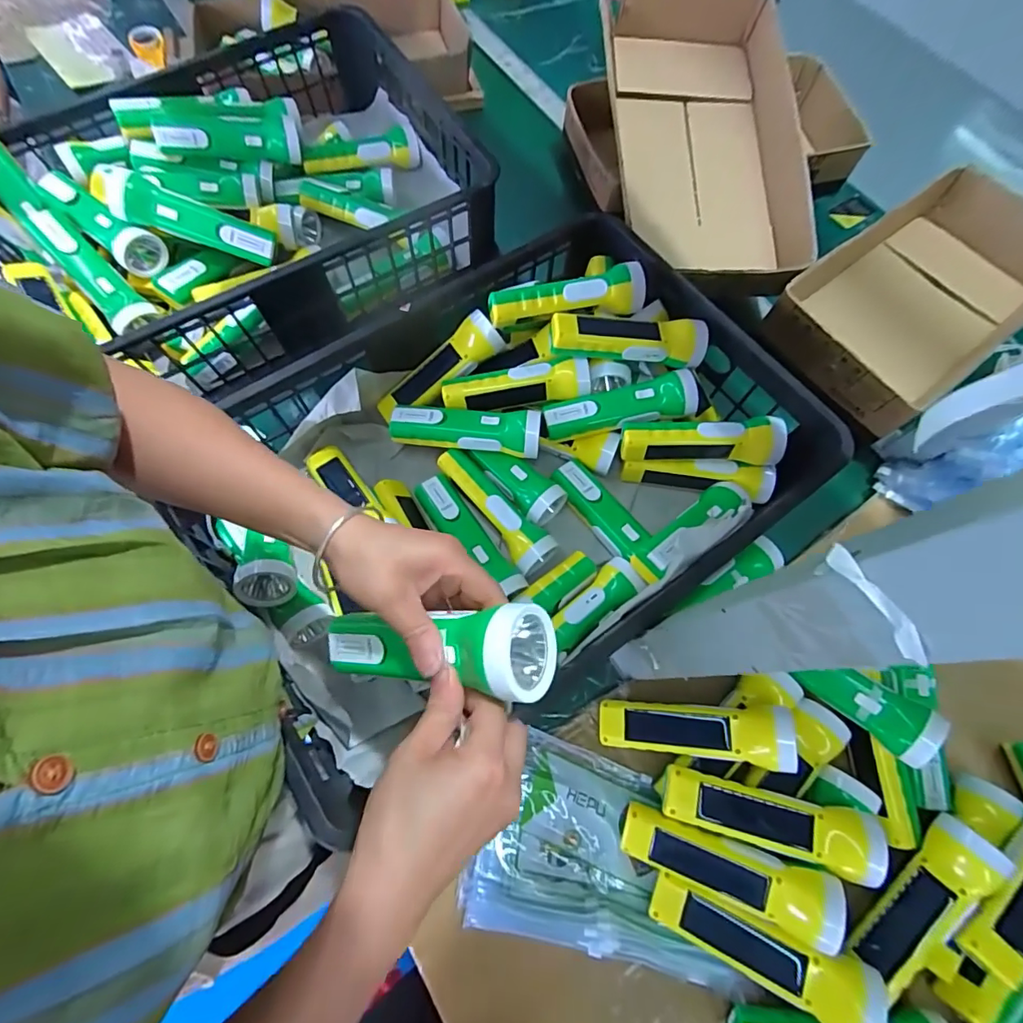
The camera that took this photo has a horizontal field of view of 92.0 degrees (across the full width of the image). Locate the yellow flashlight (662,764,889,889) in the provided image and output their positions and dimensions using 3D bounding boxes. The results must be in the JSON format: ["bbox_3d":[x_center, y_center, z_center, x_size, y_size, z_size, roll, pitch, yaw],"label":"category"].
[{"bbox_3d":[0.219,0.268,0.429,0.172,0.052,0.049,11,70,3],"label":"yellow flashlight"}]

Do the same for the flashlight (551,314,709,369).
[{"bbox_3d":[0.131,-0.194,0.548,0.176,0.044,0.051,0,70,-1],"label":"flashlight"}]

